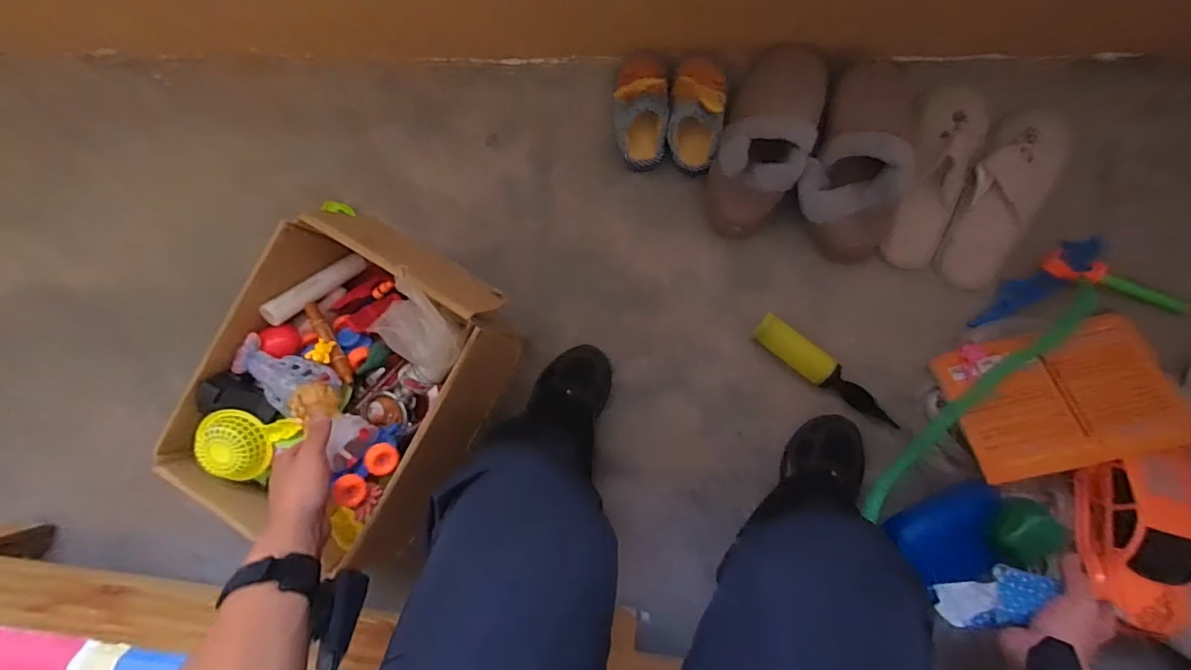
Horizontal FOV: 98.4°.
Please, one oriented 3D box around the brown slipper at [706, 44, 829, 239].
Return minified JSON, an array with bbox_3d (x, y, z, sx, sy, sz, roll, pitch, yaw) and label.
[{"bbox_3d":[0.241,-0.275,0.729,0.121,0.076,0.268,23,90,6],"label":"brown slipper"}]

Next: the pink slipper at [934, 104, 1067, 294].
[{"bbox_3d":[0.560,-0.188,0.714,0.085,0.059,0.258,21,90,6],"label":"pink slipper"}]

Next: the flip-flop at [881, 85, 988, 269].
[{"bbox_3d":[0.478,-0.213,0.723,0.088,0.060,0.234,16,90,6],"label":"flip-flop"}]

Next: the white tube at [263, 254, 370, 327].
[{"bbox_3d":[-0.368,-0.062,0.678,0.024,0.026,0.142,44,55,1],"label":"white tube"}]

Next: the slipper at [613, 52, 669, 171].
[{"bbox_3d":[0.067,-0.339,0.754,0.079,0.069,0.172,1,88,5],"label":"slipper"}]

